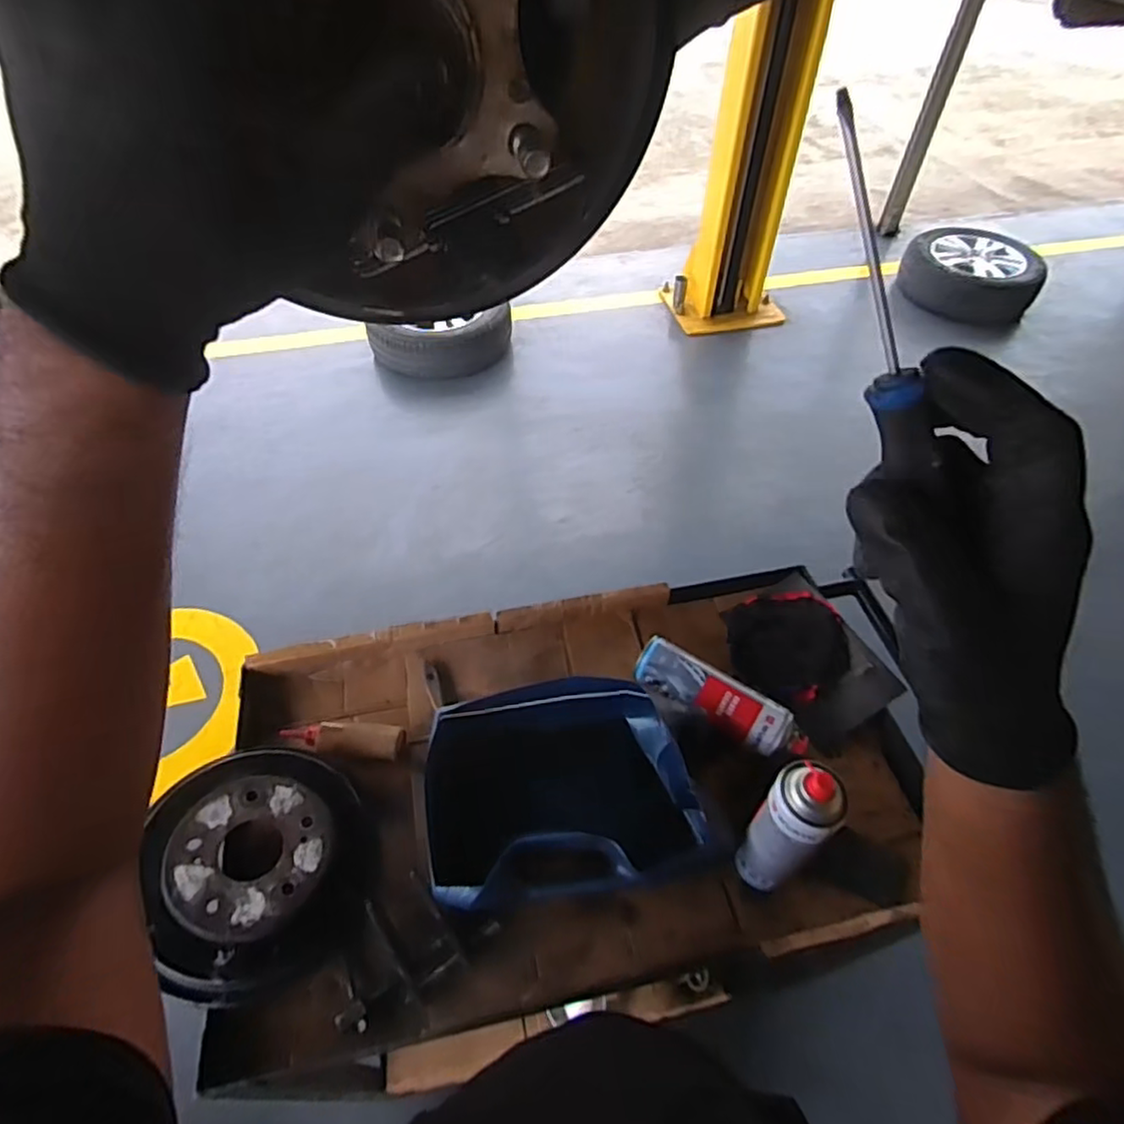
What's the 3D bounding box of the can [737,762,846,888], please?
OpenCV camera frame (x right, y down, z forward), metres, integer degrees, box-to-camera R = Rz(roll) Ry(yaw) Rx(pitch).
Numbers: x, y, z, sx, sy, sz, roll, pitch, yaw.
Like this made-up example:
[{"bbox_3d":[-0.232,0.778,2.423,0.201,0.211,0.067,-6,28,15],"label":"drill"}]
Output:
[{"bbox_3d":[0.228,0.271,0.667,0.059,0.219,0.063,0,51,0],"label":"can"}]

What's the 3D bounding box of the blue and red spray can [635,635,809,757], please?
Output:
[{"bbox_3d":[0.196,0.181,0.832,0.226,0.059,0.068,28,56,20],"label":"blue and red spray can"}]

